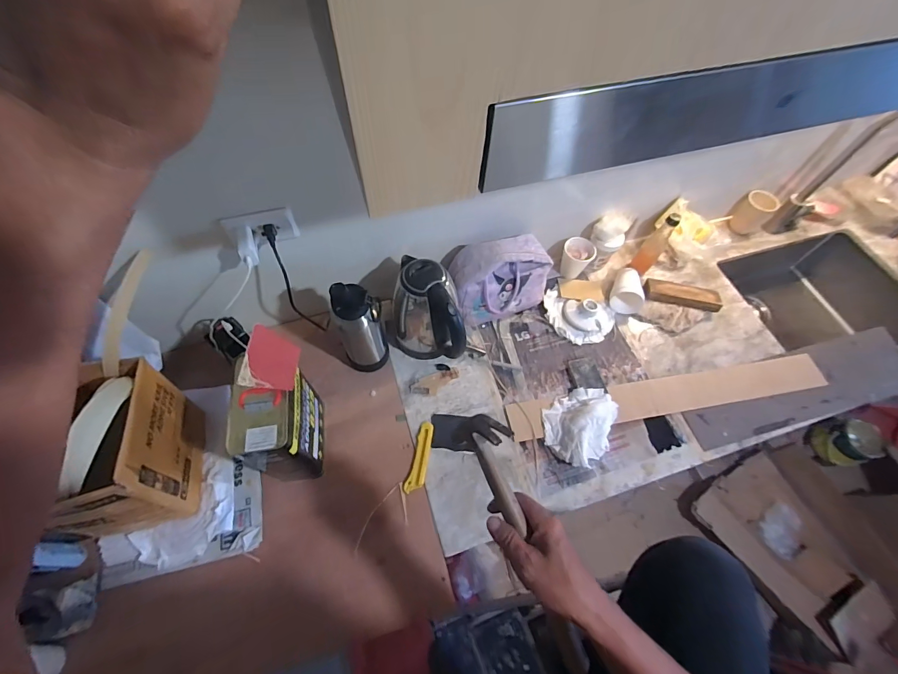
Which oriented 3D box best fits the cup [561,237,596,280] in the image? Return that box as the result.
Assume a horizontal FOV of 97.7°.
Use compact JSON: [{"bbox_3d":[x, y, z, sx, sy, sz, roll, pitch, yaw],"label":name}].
[{"bbox_3d":[0.322,-0.199,0.990,0.073,0.089,0.075,1,61,-2],"label":"cup"}]

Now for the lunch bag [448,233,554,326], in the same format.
[{"bbox_3d":[0.129,-0.133,0.908,0.246,0.169,0.119,-13,63,-9],"label":"lunch bag"}]

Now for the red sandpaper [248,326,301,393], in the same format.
[{"bbox_3d":[-0.273,0.036,0.615,0.009,0.082,0.087,-20,57,38],"label":"red sandpaper"}]

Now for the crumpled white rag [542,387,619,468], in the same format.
[{"bbox_3d":[0.279,0.180,0.816,0.168,0.052,0.140,-32,67,-18],"label":"crumpled white rag"}]

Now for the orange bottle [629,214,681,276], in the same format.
[{"bbox_3d":[0.510,-0.227,0.977,0.052,0.185,0.051,33,65,15],"label":"orange bottle"}]

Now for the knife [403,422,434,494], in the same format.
[{"bbox_3d":[-0.056,0.244,0.796,0.035,0.016,0.140,13,61,5],"label":"knife"}]

